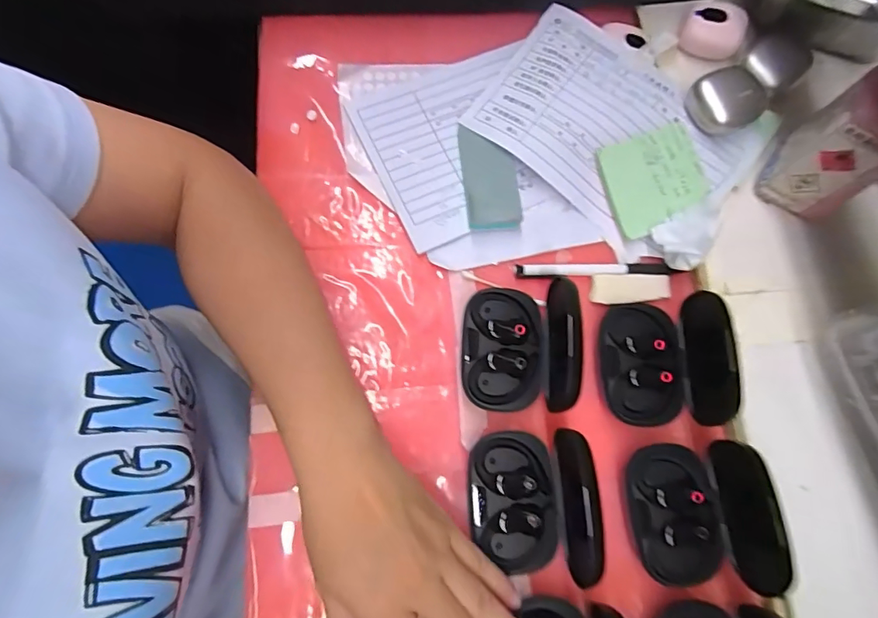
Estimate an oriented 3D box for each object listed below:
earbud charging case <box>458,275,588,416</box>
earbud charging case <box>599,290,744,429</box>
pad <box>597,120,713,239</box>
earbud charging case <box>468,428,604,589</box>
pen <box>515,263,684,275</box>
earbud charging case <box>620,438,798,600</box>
[{"bbox_3d":[0.057,0.026,0.325,0.092,0.057,0.086,1,76,-3],"label":"earbud charging case"},{"bbox_3d":[0.156,0.035,0.324,0.080,0.060,0.087,0,76,-3],"label":"earbud charging case"},{"bbox_3d":[0.171,-0.101,0.373,0.072,0.007,0.073,-18,87,4],"label":"pad"},{"bbox_3d":[0.058,0.124,0.301,0.073,0.056,0.085,-3,76,-4],"label":"earbud charging case"},{"bbox_3d":[0.124,-0.032,0.370,0.126,0.006,0.010,0,76,-3],"label":"pen"},{"bbox_3d":[0.171,0.132,0.300,0.088,0.055,0.087,-5,76,-4],"label":"earbud charging case"}]

